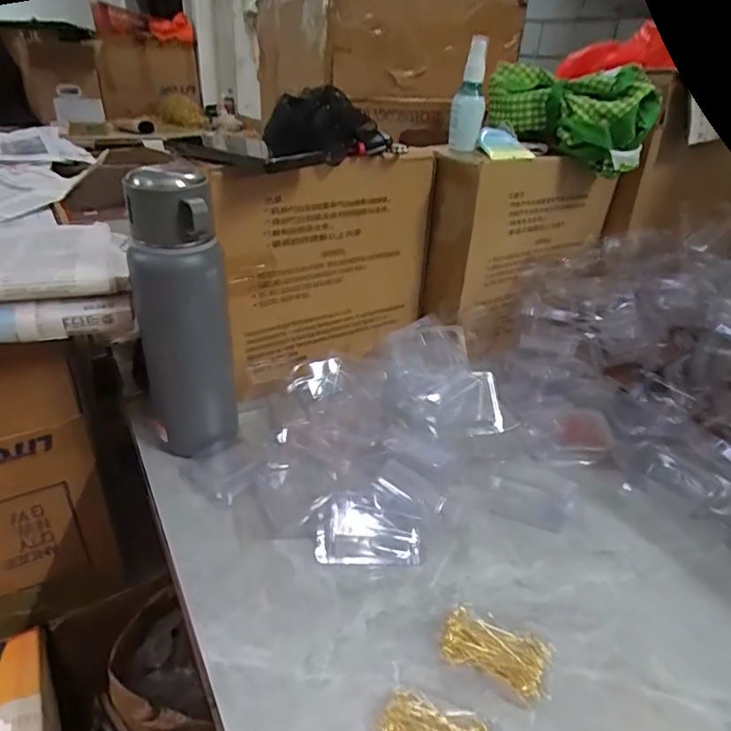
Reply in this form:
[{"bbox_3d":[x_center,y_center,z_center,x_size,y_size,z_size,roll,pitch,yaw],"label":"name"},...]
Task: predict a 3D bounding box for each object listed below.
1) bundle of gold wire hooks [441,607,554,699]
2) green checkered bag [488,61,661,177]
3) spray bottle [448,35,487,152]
[{"bbox_3d":[0.093,0.202,0.358,0.072,0.011,0.042,15,32,18],"label":"bundle of gold wire hooks"},{"bbox_3d":[0.256,-0.327,0.660,0.081,0.101,0.218,-19,37,-34],"label":"green checkered bag"},{"bbox_3d":[0.124,-0.322,0.605,0.037,0.118,0.031,10,31,9],"label":"spray bottle"}]

